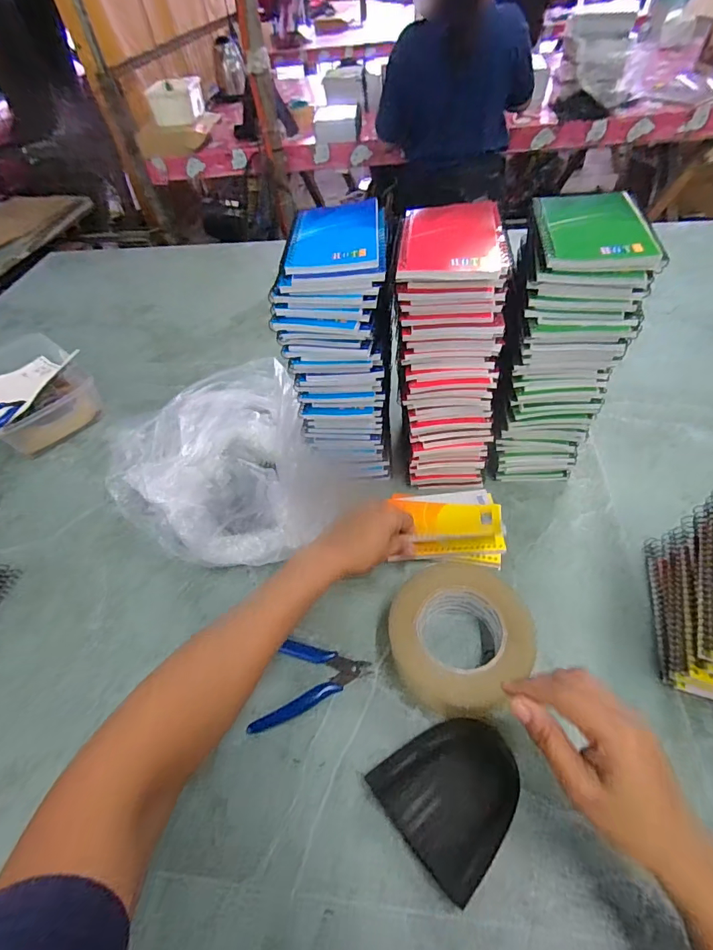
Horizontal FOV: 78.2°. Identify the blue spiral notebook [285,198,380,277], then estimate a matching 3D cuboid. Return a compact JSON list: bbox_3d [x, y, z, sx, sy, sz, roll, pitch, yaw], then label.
[{"bbox_3d":[-0.020,-0.222,0.408,0.080,0.014,0.111,-2,51,5],"label":"blue spiral notebook"}]

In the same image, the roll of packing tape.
[{"bbox_3d":[0.095,0.153,0.410,0.124,0.062,0.117,-3,51,4],"label":"roll of packing tape"}]

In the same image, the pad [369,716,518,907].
[{"bbox_3d":[0.080,0.255,0.357,0.104,0.021,0.097,-34,55,-20],"label":"pad"}]

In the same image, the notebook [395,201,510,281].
[{"bbox_3d":[0.084,-0.206,0.385,0.089,0.016,0.113,2,51,8],"label":"notebook"}]

